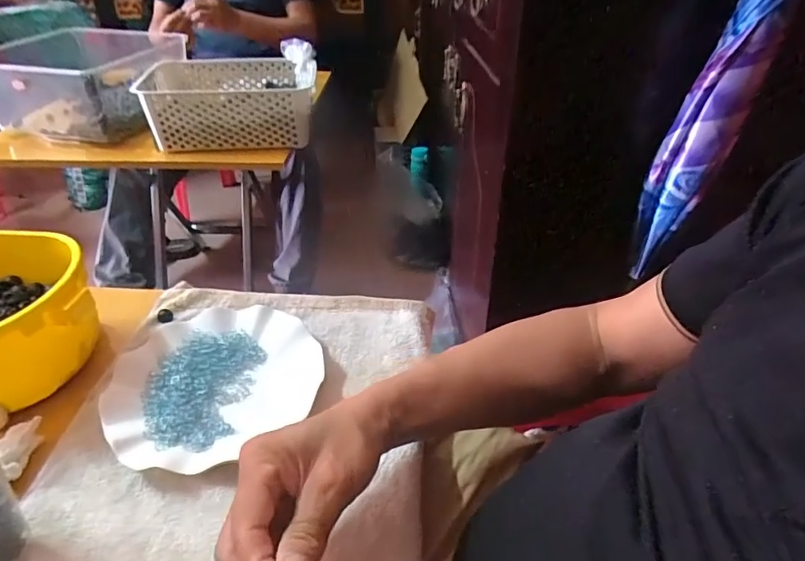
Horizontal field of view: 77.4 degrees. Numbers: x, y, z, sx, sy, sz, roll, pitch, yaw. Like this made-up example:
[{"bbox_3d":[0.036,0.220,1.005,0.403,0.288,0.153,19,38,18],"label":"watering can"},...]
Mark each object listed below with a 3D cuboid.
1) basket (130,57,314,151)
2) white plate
[{"bbox_3d":[-0.329,-0.346,0.983,0.305,0.110,0.224,-5,37,-6],"label":"basket"},{"bbox_3d":[-0.175,0.086,0.467,0.185,0.024,0.167,-28,45,-31],"label":"white plate"}]

